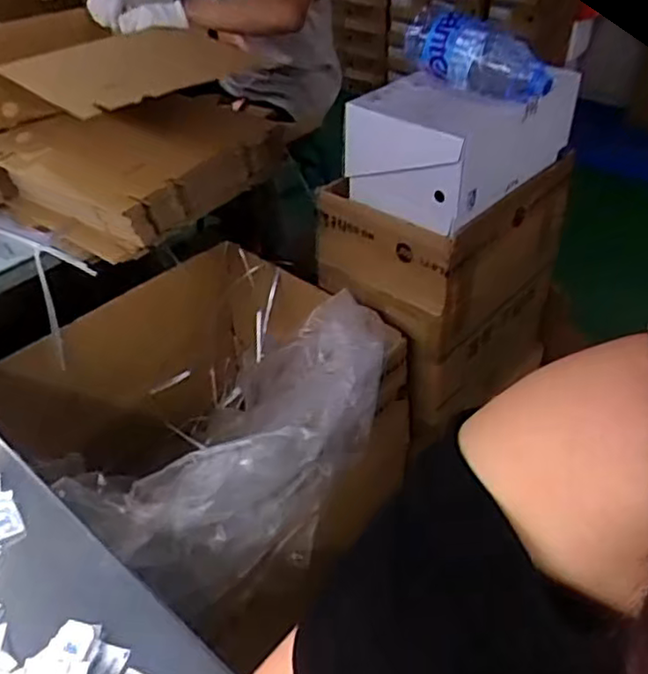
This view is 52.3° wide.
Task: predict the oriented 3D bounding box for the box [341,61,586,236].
[{"bbox_3d":[0.216,-0.323,1.059,0.314,0.151,0.215,-33,49,-29],"label":"box"}]

